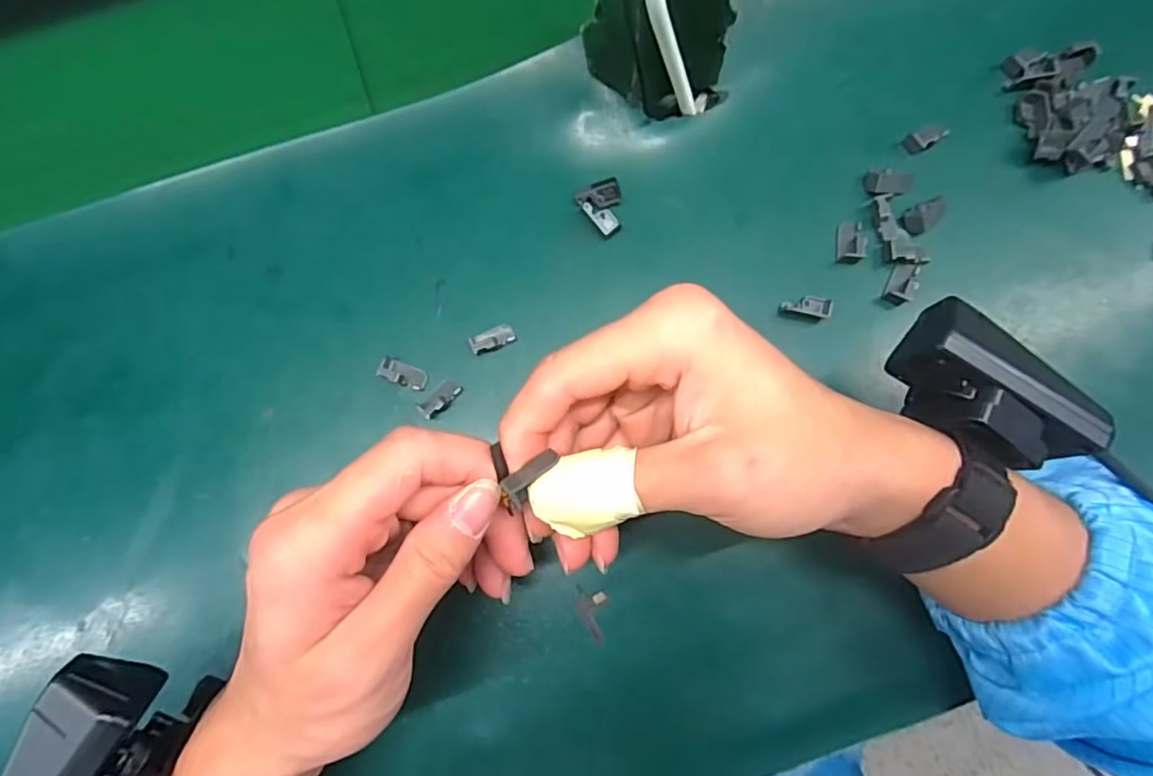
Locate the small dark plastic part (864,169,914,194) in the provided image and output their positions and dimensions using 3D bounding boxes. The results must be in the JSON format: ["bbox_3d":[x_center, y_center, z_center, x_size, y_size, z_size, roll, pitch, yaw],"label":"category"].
[{"bbox_3d":[0.157,-0.102,0.303,0.023,0.006,0.014,-2,80,1],"label":"small dark plastic part"}]

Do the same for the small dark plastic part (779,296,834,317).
[{"bbox_3d":[0.112,-0.040,0.296,0.024,0.005,0.009,5,80,15],"label":"small dark plastic part"}]

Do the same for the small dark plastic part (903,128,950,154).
[{"bbox_3d":[0.178,-0.126,0.307,0.023,0.005,0.010,-25,81,-3],"label":"small dark plastic part"}]

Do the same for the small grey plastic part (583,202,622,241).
[{"bbox_3d":[0.013,-0.086,0.303,0.011,0.004,0.022,-36,81,-4],"label":"small grey plastic part"}]

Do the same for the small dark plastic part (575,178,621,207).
[{"bbox_3d":[0.011,-0.098,0.305,0.022,0.004,0.013,-13,80,-1],"label":"small dark plastic part"}]

